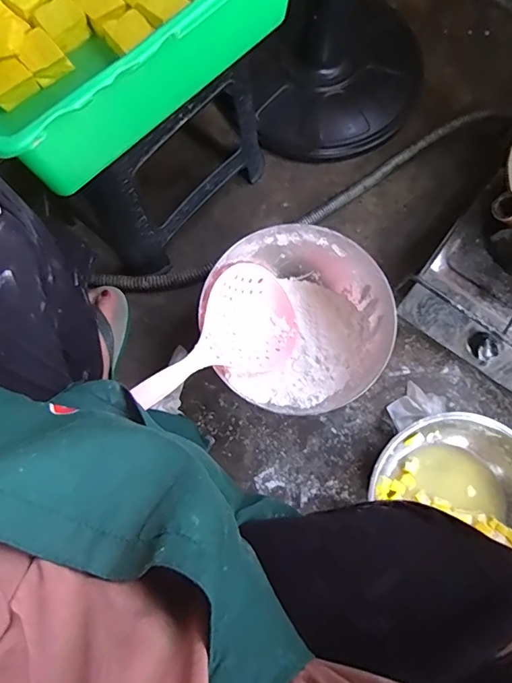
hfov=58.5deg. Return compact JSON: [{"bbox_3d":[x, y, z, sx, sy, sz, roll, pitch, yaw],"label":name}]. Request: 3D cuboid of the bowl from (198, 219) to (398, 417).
[{"bbox_3d":[0.064,-0.030,0.702,0.257,0.125,0.260,0,78,0],"label":"bowl"}]

